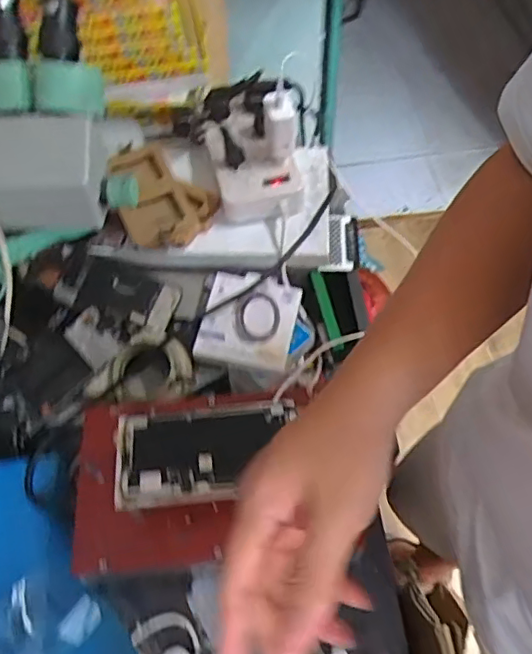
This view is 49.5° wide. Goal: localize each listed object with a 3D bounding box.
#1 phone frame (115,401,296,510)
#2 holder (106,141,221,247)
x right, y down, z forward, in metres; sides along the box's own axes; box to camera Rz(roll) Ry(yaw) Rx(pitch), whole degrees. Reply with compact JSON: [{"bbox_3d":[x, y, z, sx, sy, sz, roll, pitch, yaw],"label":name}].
[{"bbox_3d":[-0.052,0.109,0.499,0.151,0.010,0.078,-6,56,-1],"label":"phone frame"},{"bbox_3d":[-0.126,-0.170,0.728,0.118,0.034,0.169,-16,57,-8],"label":"holder"}]

